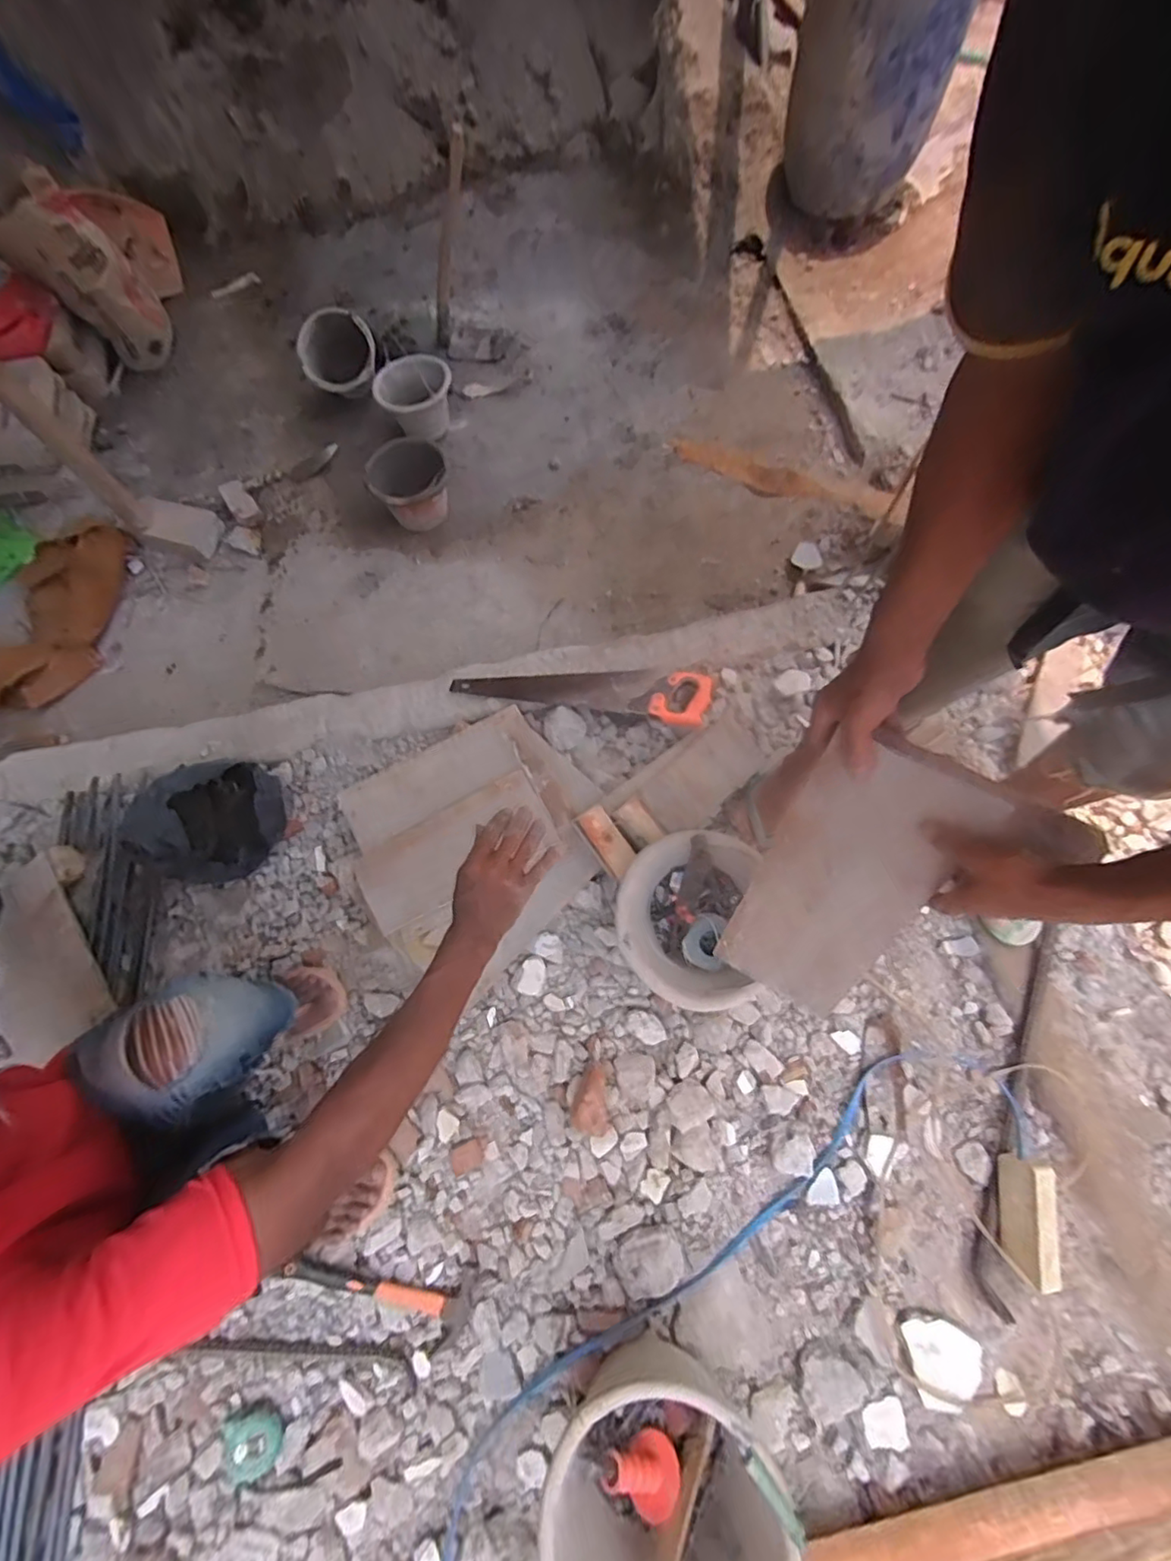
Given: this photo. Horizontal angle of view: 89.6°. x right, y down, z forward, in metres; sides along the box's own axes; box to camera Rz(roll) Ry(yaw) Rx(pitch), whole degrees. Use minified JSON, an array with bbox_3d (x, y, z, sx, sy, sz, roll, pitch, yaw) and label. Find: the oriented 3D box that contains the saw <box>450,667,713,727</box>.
[{"bbox_3d":[-0.004,-0.193,1.174,0.492,0.032,0.123,9,73,4],"label":"saw"}]

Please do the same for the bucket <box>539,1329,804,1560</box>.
[{"bbox_3d":[0.092,0.859,0.713,0.262,0.217,0.264,0,73,1],"label":"bucket"}]

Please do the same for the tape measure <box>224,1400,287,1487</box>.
[{"bbox_3d":[-0.448,0.890,0.790,0.079,0.036,0.074,0,73,1],"label":"tape measure"}]

